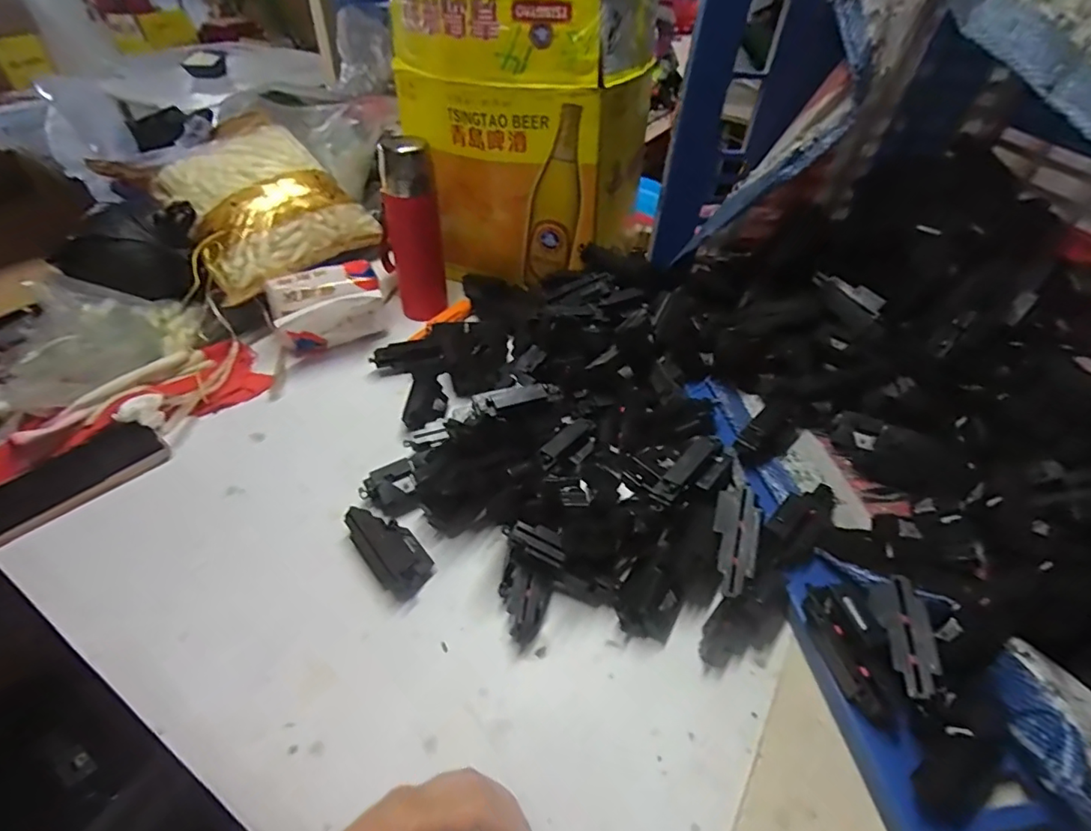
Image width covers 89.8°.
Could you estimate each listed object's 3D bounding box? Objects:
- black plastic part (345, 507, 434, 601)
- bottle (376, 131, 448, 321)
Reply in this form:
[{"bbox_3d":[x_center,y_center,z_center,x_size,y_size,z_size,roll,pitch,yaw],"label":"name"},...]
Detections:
[{"bbox_3d":[-0.142,0.117,0.496,0.045,0.032,0.095,-29,49,-28],"label":"black plastic part"},{"bbox_3d":[-0.182,-0.250,0.747,0.075,0.229,0.059,-12,43,-13],"label":"bottle"}]

